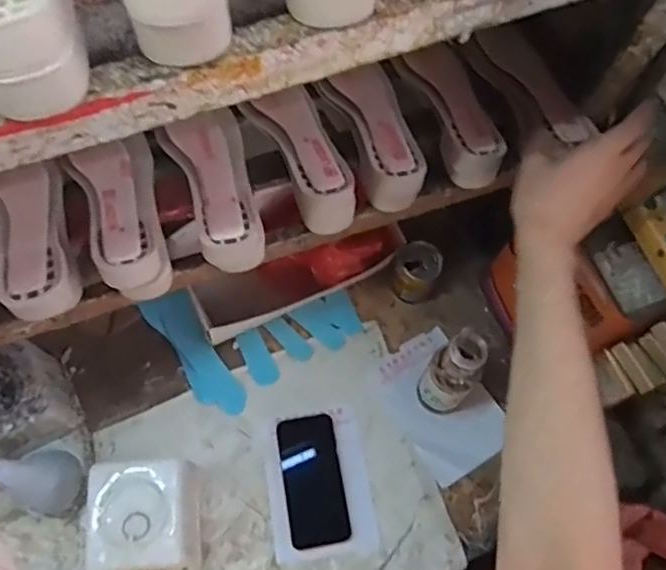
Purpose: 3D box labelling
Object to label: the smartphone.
[{"bbox_3d":[-0.027,0.251,0.767,0.075,0.016,0.158,-8,70,-6],"label":"smartphone"}]

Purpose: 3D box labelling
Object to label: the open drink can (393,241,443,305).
[{"bbox_3d":[0.115,-0.015,0.846,0.062,0.087,0.064,1,69,-3],"label":"open drink can"}]

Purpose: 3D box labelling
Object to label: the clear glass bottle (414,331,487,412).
[{"bbox_3d":[0.146,0.115,0.737,0.053,0.189,0.064,-38,76,-15],"label":"clear glass bottle"}]

